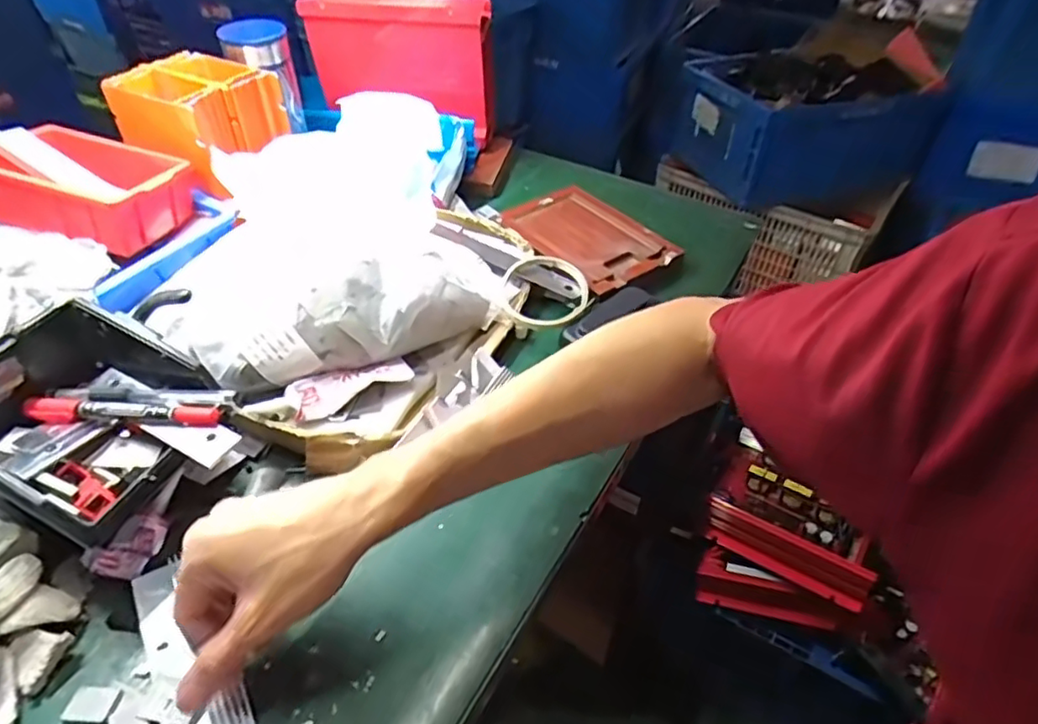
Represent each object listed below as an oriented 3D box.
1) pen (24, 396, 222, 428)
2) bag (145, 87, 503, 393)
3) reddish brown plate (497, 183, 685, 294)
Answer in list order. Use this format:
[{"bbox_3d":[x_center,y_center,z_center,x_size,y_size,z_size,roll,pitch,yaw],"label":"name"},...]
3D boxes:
[{"bbox_3d":[-0.258,0.031,0.409,0.135,0.021,0.016,5,44,3],"label":"pen"},{"bbox_3d":[-0.170,-0.118,0.561,0.273,0.116,0.284,-14,46,-16],"label":"bag"},{"bbox_3d":[0.073,-0.138,0.673,0.111,0.019,0.173,-27,51,-27],"label":"reddish brown plate"}]

